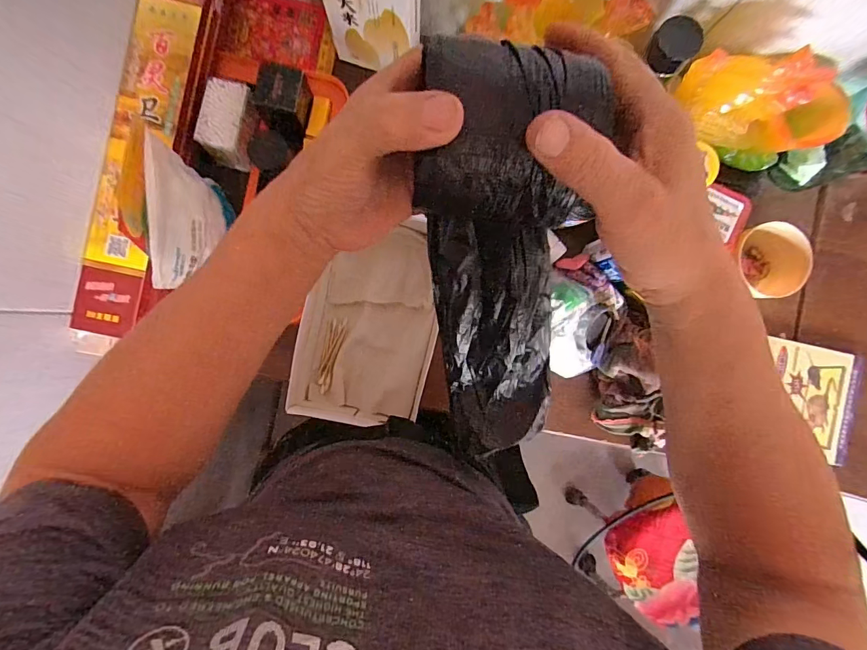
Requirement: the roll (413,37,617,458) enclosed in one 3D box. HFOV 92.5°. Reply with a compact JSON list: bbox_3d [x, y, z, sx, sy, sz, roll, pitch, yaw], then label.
[{"bbox_3d":[0.050,-0.020,0.296,0.091,0.058,0.302,-10,132,-2],"label":"roll"}]

